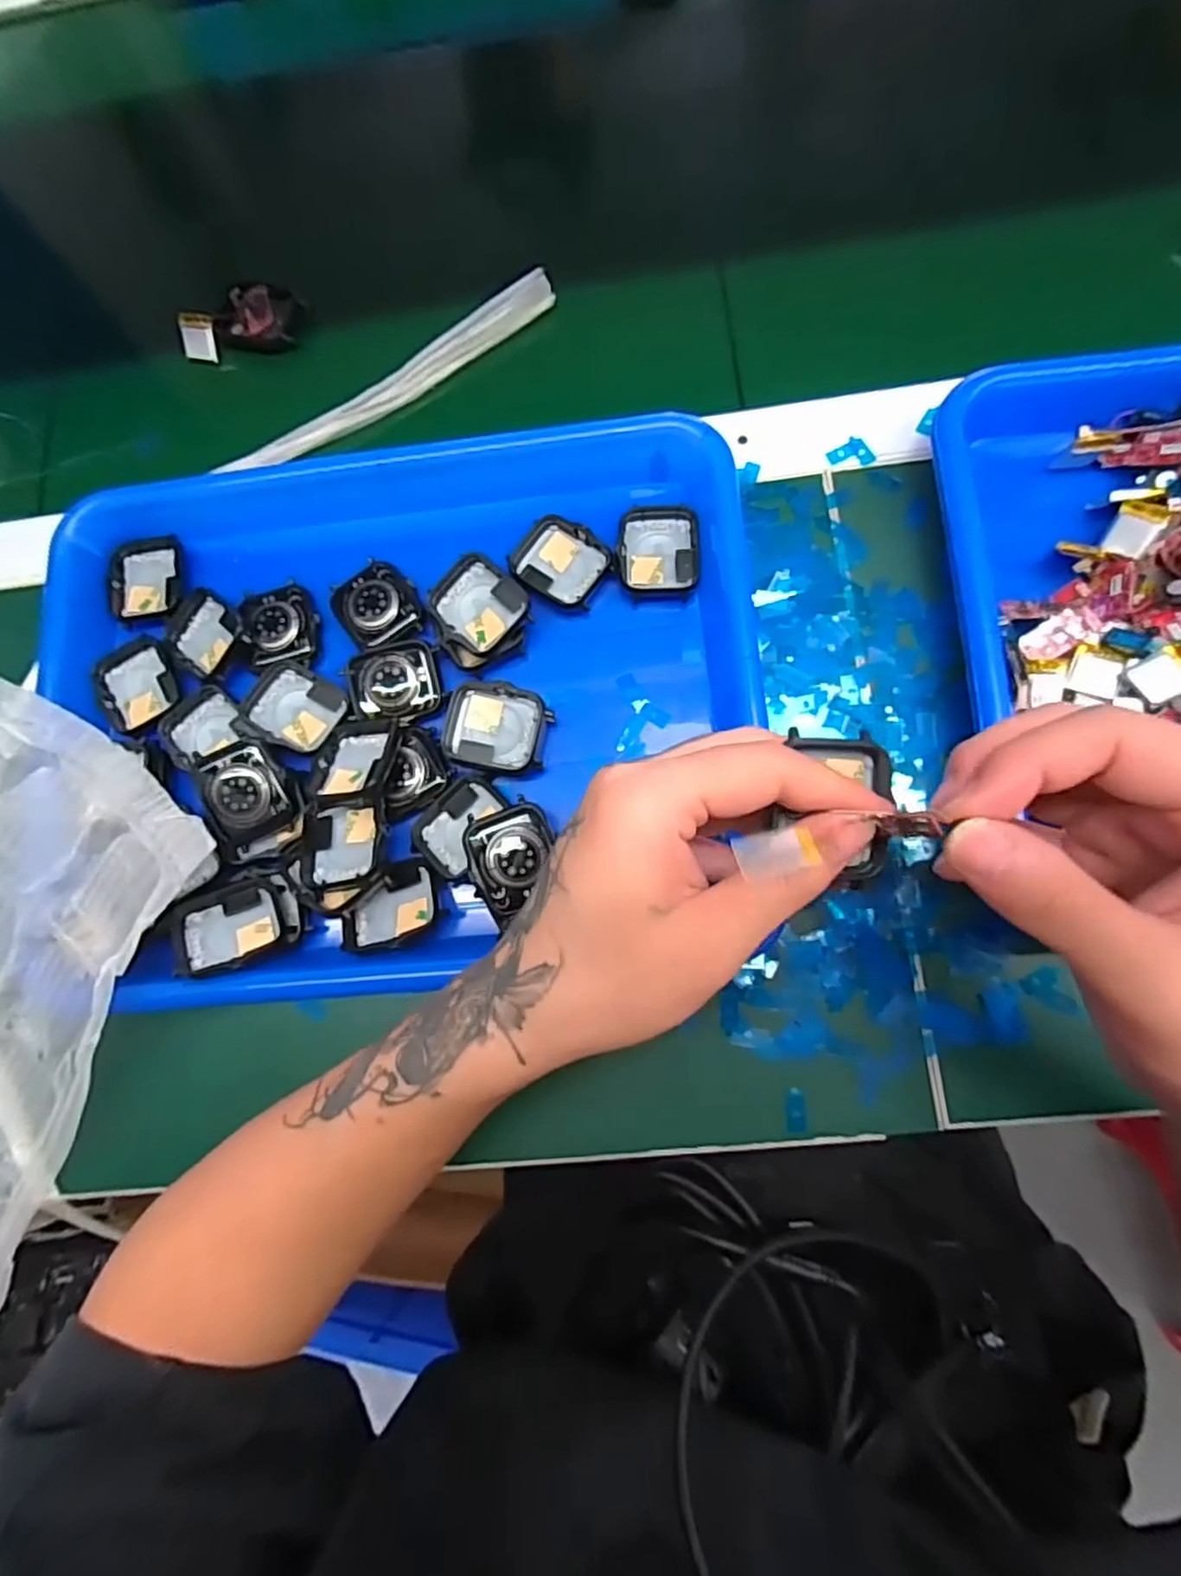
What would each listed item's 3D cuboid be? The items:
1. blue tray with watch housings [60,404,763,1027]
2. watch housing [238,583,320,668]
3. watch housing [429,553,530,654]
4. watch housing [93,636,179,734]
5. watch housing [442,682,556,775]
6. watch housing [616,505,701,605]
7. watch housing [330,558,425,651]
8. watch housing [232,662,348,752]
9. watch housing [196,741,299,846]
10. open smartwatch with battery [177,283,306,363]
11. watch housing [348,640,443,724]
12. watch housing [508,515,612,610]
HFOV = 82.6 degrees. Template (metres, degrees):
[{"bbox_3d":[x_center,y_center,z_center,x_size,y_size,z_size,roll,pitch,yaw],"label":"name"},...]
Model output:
[{"bbox_3d":[-0.091,-0.043,0.314,0.325,0.035,0.264,-5,79,6],"label":"blue tray with watch housings"},{"bbox_3d":[-0.150,-0.079,0.326,0.033,0.010,0.042,-18,80,-2],"label":"watch housing"},{"bbox_3d":[-0.053,-0.085,0.315,0.038,0.011,0.043,-44,78,-3],"label":"watch housing"},{"bbox_3d":[-0.226,-0.053,0.337,0.037,0.009,0.042,-31,78,0],"label":"watch housing"},{"bbox_3d":[-0.043,-0.027,0.303,0.046,0.009,0.039,11,81,9],"label":"watch housing"},{"bbox_3d":[0.032,-0.112,0.319,0.038,0.009,0.043,-2,79,6],"label":"watch housing"},{"bbox_3d":[-0.103,-0.087,0.326,0.038,0.007,0.043,-33,78,0],"label":"watch housing"},{"bbox_3d":[-0.143,-0.038,0.318,0.043,0.014,0.037,22,83,10],"label":"watch housing"},{"bbox_3d":[-0.156,0.002,0.303,0.036,0.007,0.041,-26,100,-5],"label":"watch housing"},{"bbox_3d":[-0.197,-0.264,0.380,0.065,0.013,0.037,-4,79,6],"label":"open smartwatch with battery"},{"bbox_3d":[-0.091,-0.049,0.313,0.041,0.009,0.035,-13,78,4],"label":"watch housing"},{"bbox_3d":[-0.014,-0.109,0.322,0.044,0.008,0.037,35,85,11],"label":"watch housing"}]

